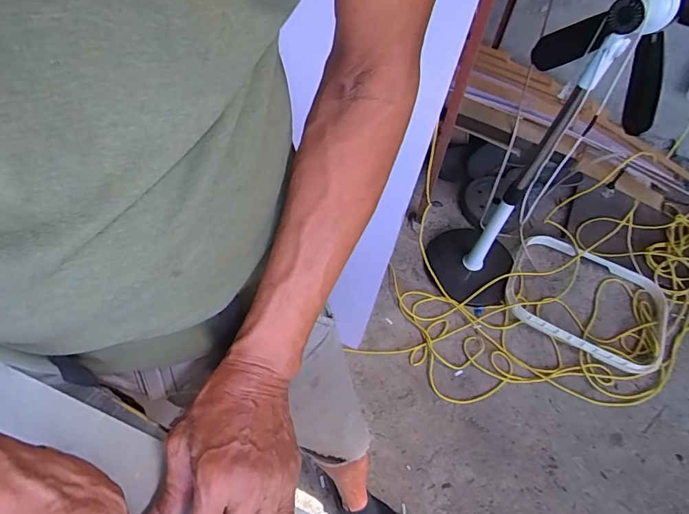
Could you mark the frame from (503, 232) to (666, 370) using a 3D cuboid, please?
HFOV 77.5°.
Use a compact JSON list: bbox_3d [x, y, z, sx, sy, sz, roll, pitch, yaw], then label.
[{"bbox_3d":[0.726,0.123,1.277,0.462,0.065,0.342,23,57,11],"label":"frame"}]

